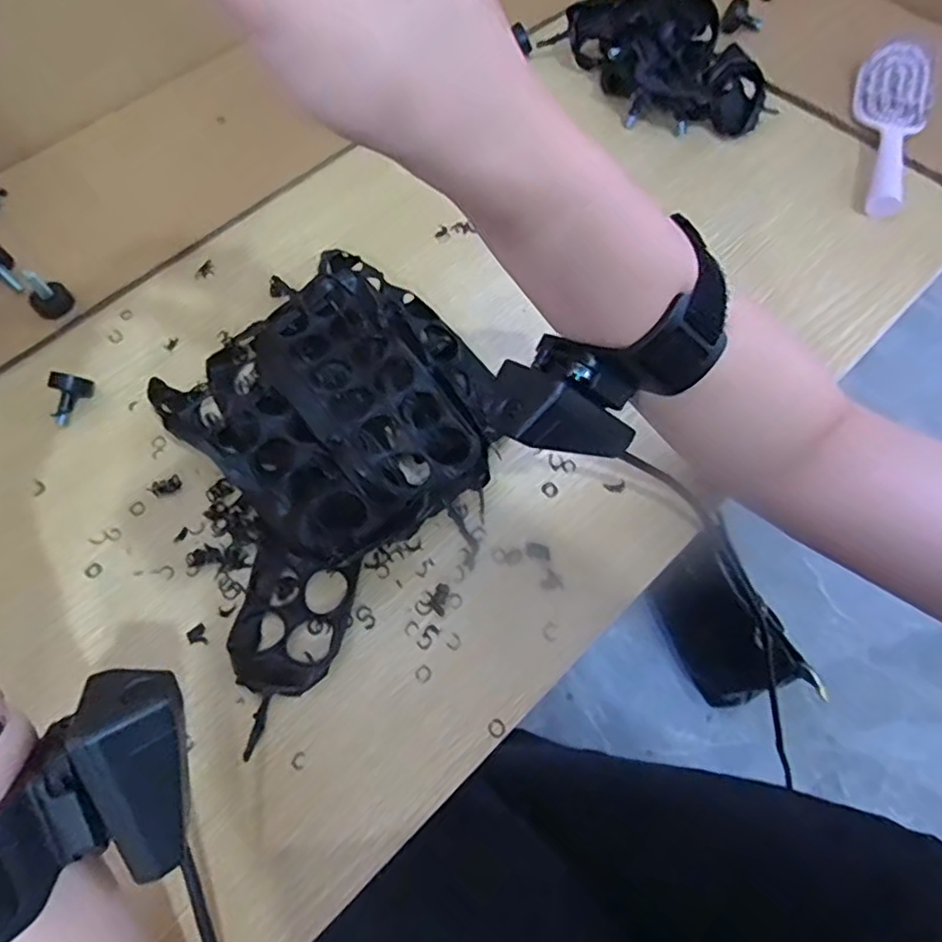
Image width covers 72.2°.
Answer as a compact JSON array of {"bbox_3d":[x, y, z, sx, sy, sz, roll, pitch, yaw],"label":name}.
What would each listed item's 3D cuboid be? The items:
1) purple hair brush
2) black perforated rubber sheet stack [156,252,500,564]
[{"bbox_3d":[0.325,-0.261,0.497,0.055,0.032,0.177,17,66,8],"label":"purple hair brush"},{"bbox_3d":[-0.080,-0.046,0.394,0.169,0.037,0.192,-40,71,-17],"label":"black perforated rubber sheet stack"}]

